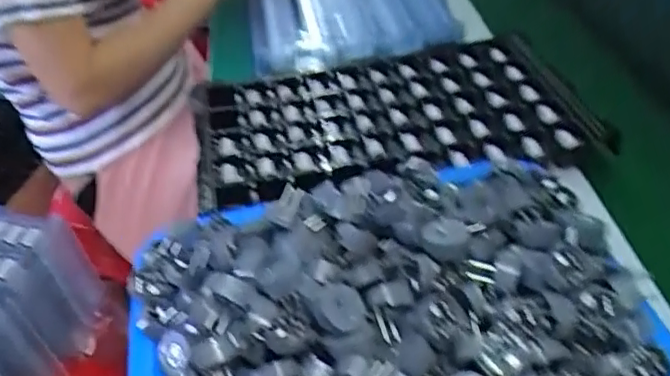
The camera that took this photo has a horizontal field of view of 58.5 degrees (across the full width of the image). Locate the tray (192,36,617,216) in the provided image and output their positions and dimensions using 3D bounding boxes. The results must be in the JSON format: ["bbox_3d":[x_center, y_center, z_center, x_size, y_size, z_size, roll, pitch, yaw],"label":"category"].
[{"bbox_3d":[0.051,-0.073,0.560,0.364,0.033,0.196,-8,42,-5],"label":"tray"}]

